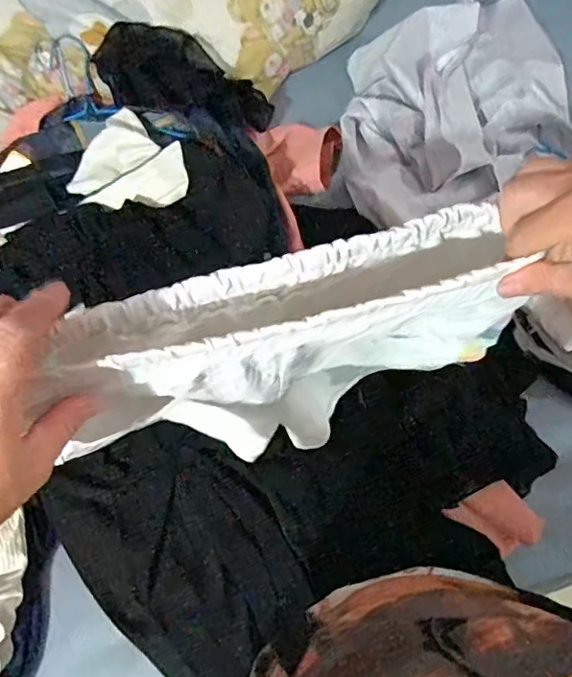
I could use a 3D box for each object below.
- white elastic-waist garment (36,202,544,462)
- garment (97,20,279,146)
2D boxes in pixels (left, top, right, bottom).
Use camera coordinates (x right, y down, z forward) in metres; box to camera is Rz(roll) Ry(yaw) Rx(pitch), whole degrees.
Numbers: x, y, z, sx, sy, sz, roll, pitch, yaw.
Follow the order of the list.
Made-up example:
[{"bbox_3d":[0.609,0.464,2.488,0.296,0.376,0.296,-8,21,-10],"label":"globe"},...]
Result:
[{"bbox_3d":[0.029,0.021,0.477,0.306,0.342,0.069,-20,69,-7],"label":"white elastic-waist garment"},{"bbox_3d":[-0.138,-0.364,0.796,0.255,0.064,0.102,16,67,-15],"label":"garment"}]

